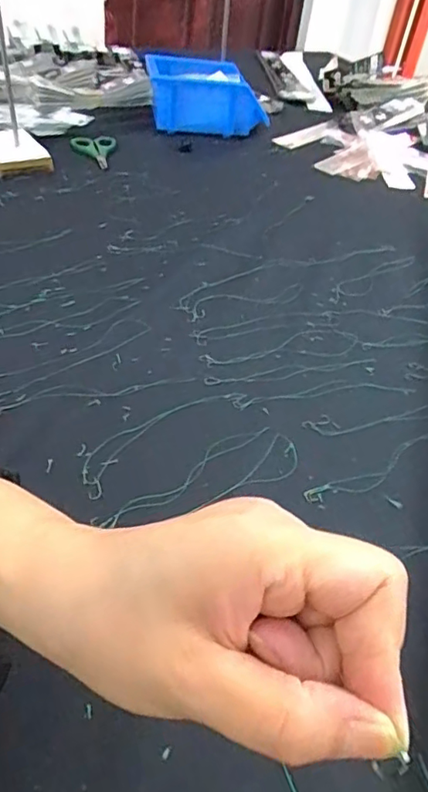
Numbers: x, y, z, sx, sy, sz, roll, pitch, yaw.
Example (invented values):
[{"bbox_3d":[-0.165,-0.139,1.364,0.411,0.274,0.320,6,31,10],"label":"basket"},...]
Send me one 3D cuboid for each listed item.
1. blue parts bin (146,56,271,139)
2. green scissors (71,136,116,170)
[{"bbox_3d":[-0.012,-0.465,0.852,0.179,0.089,0.109,3,43,-5],"label":"blue parts bin"},{"bbox_3d":[-0.164,-0.332,0.741,0.061,0.016,0.089,-1,44,-10],"label":"green scissors"}]

